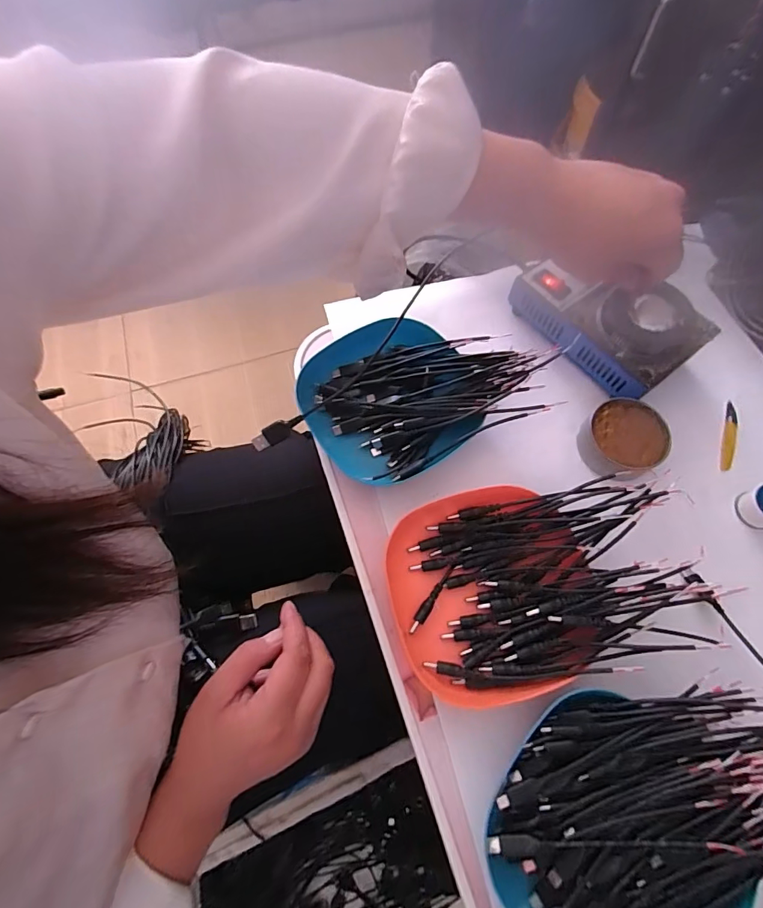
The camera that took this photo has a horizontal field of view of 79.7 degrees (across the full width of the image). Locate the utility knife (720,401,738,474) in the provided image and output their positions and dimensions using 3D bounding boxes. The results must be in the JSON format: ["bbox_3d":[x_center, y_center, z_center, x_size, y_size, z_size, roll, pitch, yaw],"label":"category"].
[{"bbox_3d":[0.299,-0.015,0.393,0.010,0.004,0.066,18,69,9],"label":"utility knife"}]

